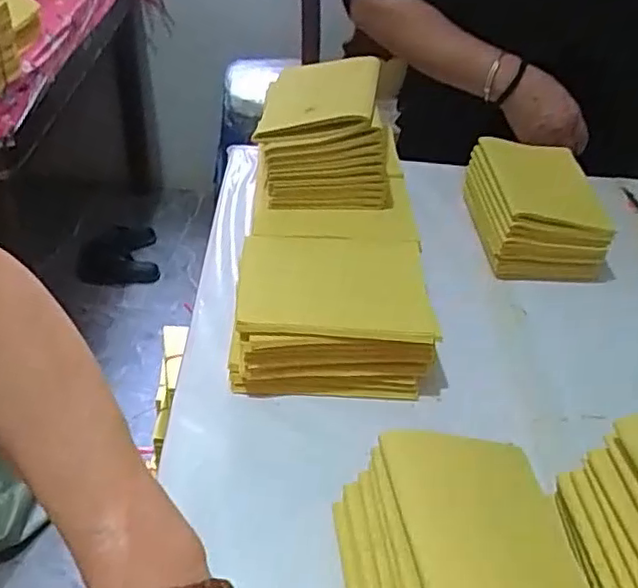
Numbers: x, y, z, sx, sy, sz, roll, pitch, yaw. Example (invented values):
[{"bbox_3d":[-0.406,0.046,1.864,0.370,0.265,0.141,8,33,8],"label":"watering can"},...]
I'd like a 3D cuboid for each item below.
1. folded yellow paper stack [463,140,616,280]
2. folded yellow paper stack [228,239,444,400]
[{"bbox_3d":[0.247,-0.099,0.722,0.125,0.081,0.161,3,41,-3],"label":"folded yellow paper stack"},{"bbox_3d":[0.009,0.019,0.571,0.164,0.080,0.140,3,41,-4],"label":"folded yellow paper stack"}]

